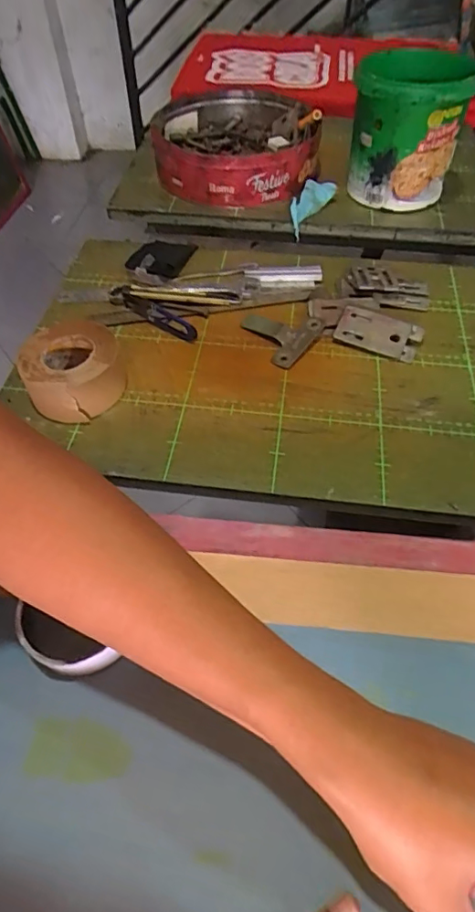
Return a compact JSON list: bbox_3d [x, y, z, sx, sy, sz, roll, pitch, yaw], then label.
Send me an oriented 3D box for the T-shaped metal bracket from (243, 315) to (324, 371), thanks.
[{"bbox_3d":[0.043,-0.147,0.611,0.089,0.014,0.079,30,59,22],"label":"T-shaped metal bracket"}]

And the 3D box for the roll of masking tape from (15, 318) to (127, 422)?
[{"bbox_3d":[-0.168,-0.085,0.540,0.096,0.056,0.103,0,52,1],"label":"roll of masking tape"}]

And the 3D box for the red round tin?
[{"bbox_3d":[-0.004,-0.517,0.863,0.258,0.070,0.298,-2,52,0],"label":"red round tin"}]

